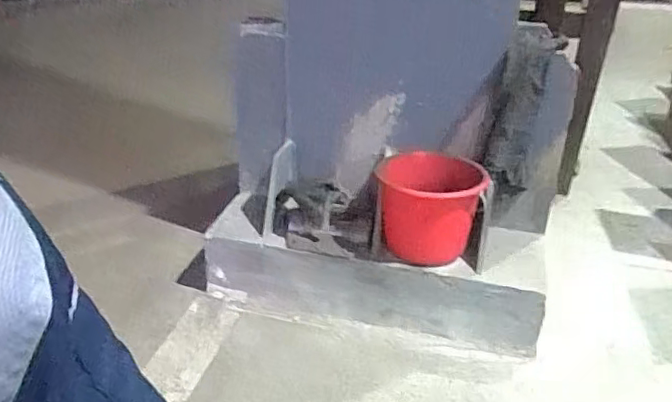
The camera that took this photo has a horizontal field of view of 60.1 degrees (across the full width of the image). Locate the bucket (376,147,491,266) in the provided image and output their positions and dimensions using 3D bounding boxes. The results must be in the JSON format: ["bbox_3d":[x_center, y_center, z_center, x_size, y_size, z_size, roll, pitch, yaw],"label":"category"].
[{"bbox_3d":[0.188,0.025,1.191,0.212,0.185,0.183,10,27,19],"label":"bucket"}]

